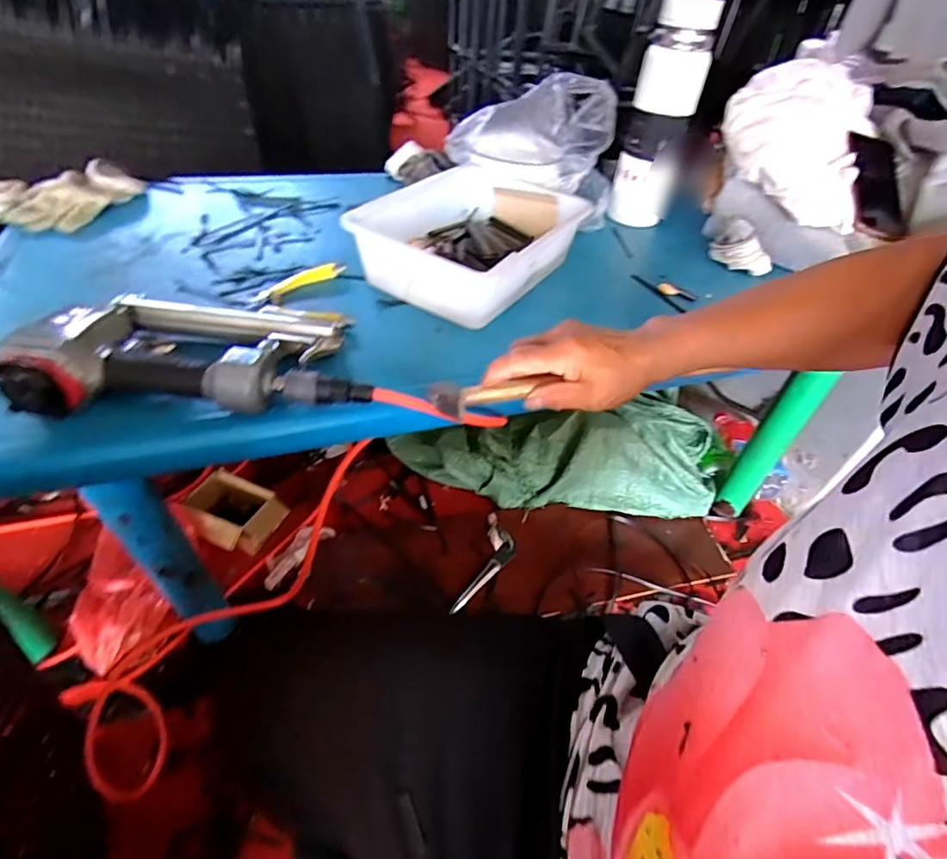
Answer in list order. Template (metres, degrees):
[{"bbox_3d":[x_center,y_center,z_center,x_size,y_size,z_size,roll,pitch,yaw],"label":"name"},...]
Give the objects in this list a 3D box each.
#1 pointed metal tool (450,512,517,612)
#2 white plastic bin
[{"bbox_3d":[0.028,0.233,0.885,0.066,0.012,0.202,17,47,9],"label":"pointed metal tool"},{"bbox_3d":[0.004,-0.239,0.640,0.209,0.078,0.269,27,49,20],"label":"white plastic bin"}]

